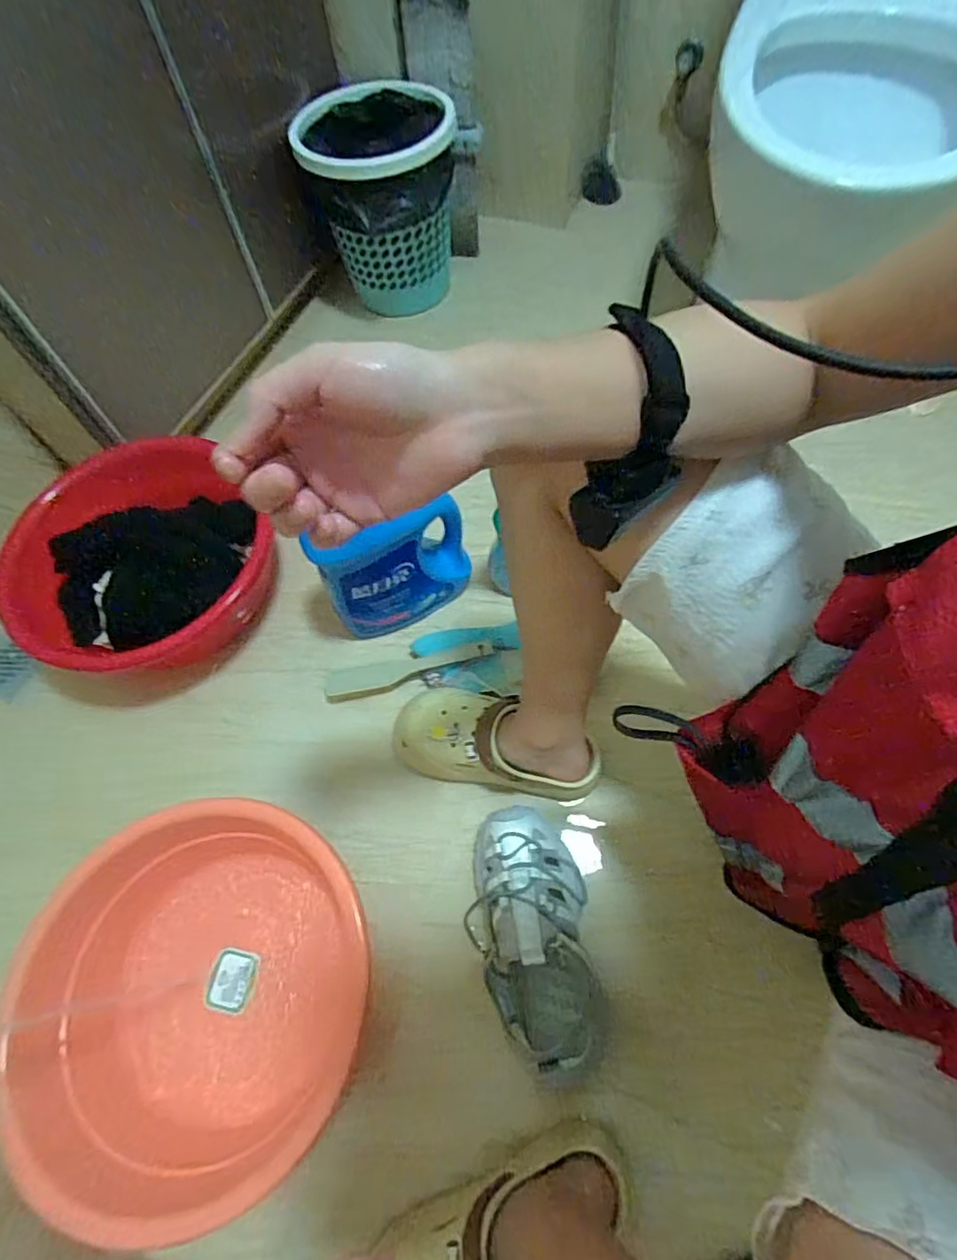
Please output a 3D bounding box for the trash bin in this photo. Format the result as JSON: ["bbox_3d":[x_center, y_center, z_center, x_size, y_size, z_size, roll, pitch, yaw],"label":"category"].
[{"bbox_3d":[-0.165,-0.749,1.019,0.254,0.285,0.248,-6,63,0],"label":"trash bin"}]

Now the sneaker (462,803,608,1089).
[{"bbox_3d":[0.053,0.305,0.590,0.128,0.103,0.227,-6,63,0],"label":"sneaker"}]

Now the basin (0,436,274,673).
[{"bbox_3d":[-0.467,-0.087,0.795,0.277,0.170,0.330,-1,63,2],"label":"basin"}]

